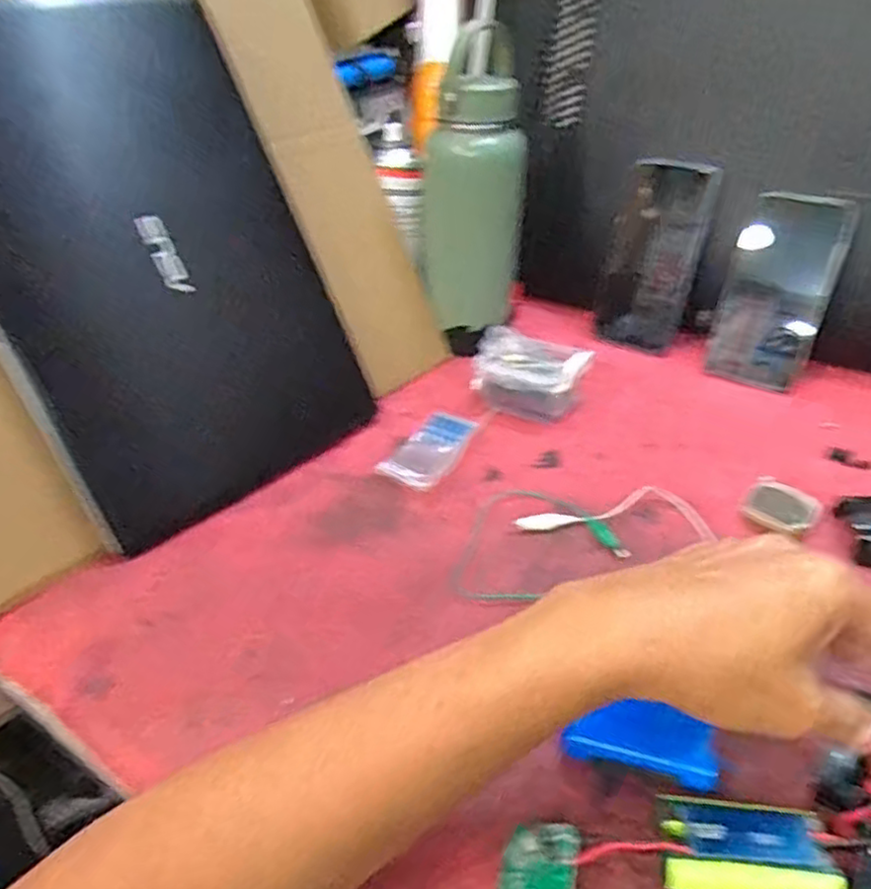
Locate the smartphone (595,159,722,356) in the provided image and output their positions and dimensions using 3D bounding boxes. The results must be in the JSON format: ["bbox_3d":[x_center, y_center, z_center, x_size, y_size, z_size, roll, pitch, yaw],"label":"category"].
[{"bbox_3d":[0.208,-0.178,0.666,0.081,0.169,0.014,22,21,32],"label":"smartphone"}]

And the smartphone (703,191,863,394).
[{"bbox_3d":[0.296,-0.132,0.607,0.081,0.161,0.006,20,17,26],"label":"smartphone"}]

